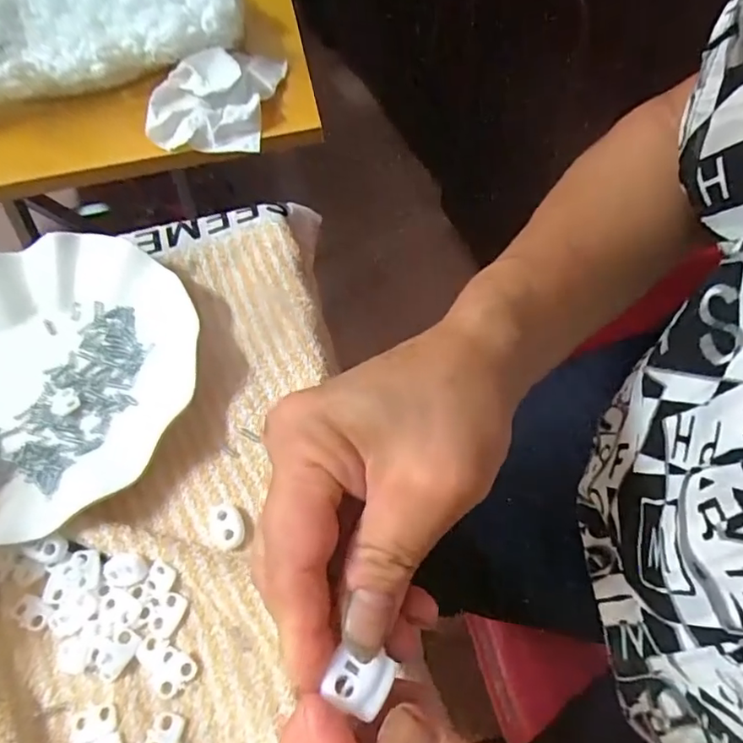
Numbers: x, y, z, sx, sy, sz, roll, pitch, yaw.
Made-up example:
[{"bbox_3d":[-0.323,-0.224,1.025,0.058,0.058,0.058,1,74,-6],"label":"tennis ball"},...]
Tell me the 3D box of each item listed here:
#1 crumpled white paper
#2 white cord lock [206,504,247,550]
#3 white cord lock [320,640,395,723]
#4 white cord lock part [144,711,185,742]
[{"bbox_3d":[-0.124,-0.221,0.433,0.092,0.030,0.104,5,60,9],"label":"crumpled white paper"},{"bbox_3d":[-0.072,0.075,0.276,0.016,0.007,0.024,-29,61,-11],"label":"white cord lock"},{"bbox_3d":[-0.003,0.089,0.163,0.018,0.005,0.017,20,61,9],"label":"white cord lock"},{"bbox_3d":[-0.087,0.153,0.234,0.013,0.004,0.019,12,61,13],"label":"white cord lock part"}]

